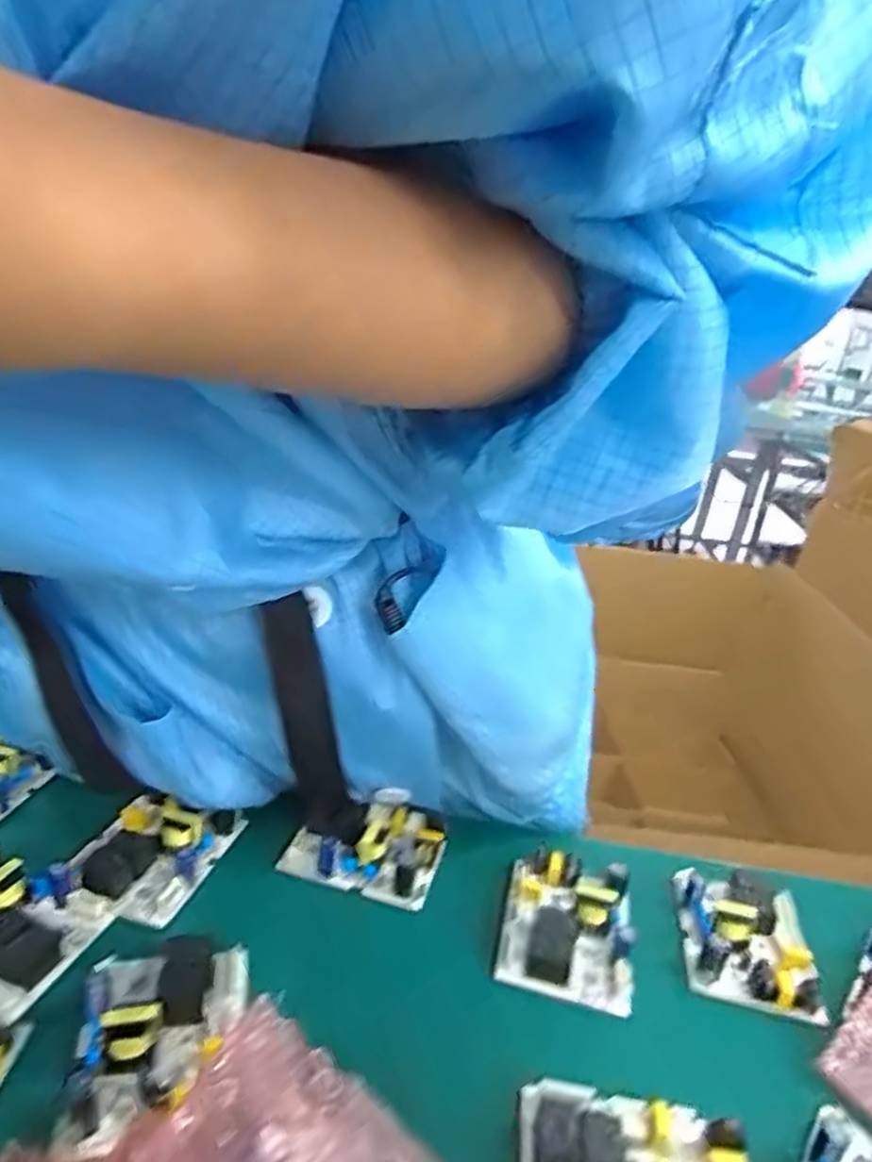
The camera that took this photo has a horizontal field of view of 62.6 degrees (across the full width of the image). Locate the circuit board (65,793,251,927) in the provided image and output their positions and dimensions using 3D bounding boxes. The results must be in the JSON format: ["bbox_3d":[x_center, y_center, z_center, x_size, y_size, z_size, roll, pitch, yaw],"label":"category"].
[{"bbox_3d":[-0.145,0.135,0.372,0.058,0.027,0.076,12,23,13],"label":"circuit board"}]

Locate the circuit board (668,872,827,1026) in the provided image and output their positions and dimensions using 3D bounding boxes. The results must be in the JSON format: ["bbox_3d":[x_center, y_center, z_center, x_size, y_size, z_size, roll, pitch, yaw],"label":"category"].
[{"bbox_3d":[0.160,0.180,0.371,0.061,0.025,0.077,10,22,9],"label":"circuit board"}]

